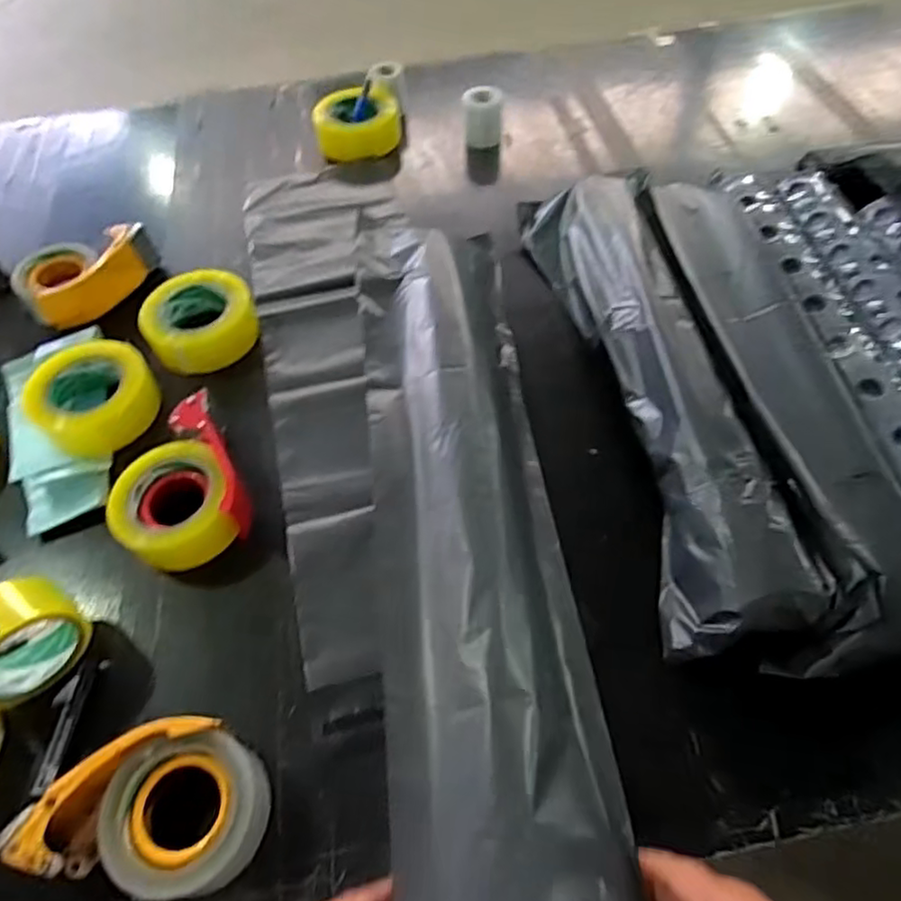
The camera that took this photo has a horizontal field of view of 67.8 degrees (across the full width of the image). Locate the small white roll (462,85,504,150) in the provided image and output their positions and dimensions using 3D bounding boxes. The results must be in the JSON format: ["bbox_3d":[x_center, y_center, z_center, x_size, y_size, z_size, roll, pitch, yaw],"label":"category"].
[{"bbox_3d":[0.051,-0.529,1.051,0.061,0.074,0.057,-1,55,1],"label":"small white roll"}]

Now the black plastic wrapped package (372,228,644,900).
[{"bbox_3d":[0.030,0.046,0.617,0.189,0.052,0.718,5,52,-14],"label":"black plastic wrapped package"}]

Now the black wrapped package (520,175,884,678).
[{"bbox_3d":[0.216,-0.097,0.728,0.164,0.082,0.674,-8,55,-4],"label":"black wrapped package"}]

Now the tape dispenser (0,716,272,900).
[{"bbox_3d":[-0.229,0.266,0.507,0.168,0.057,0.117,1,55,3],"label":"tape dispenser"}]

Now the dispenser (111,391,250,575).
[{"bbox_3d":[-0.276,0.038,0.677,0.127,0.052,0.168,-24,57,-14],"label":"dispenser"}]

